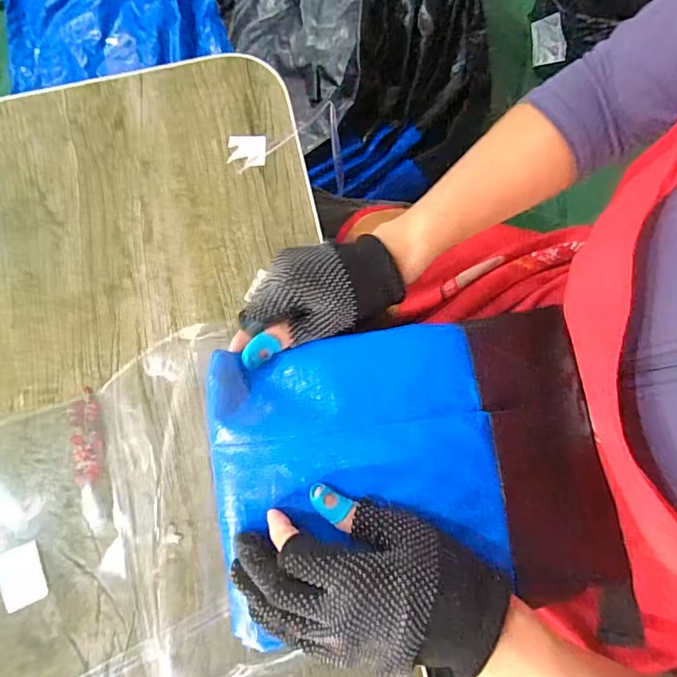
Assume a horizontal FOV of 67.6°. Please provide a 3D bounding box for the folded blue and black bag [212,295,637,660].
[{"bbox_3d":[0.047,0.084,0.329,0.249,0.034,0.191,-6,75,0],"label":"folded blue and black bag"}]

